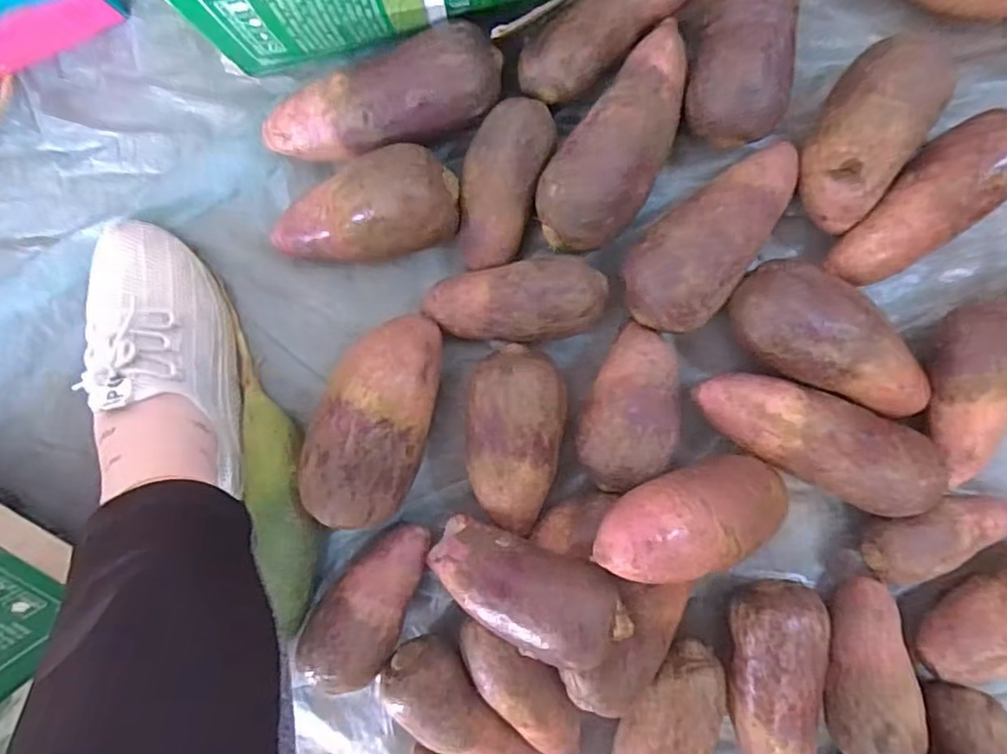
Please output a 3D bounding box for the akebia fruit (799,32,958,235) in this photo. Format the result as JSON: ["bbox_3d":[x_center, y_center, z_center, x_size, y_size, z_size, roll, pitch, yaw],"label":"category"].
[{"bbox_3d":[0.258,-0.173,0.429,0.067,0.064,0.129,25,94,-2],"label":"akebia fruit"}]

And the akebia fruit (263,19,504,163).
[{"bbox_3d":[-0.090,-0.203,0.435,0.179,0.059,0.071,-12,94,1],"label":"akebia fruit"}]

